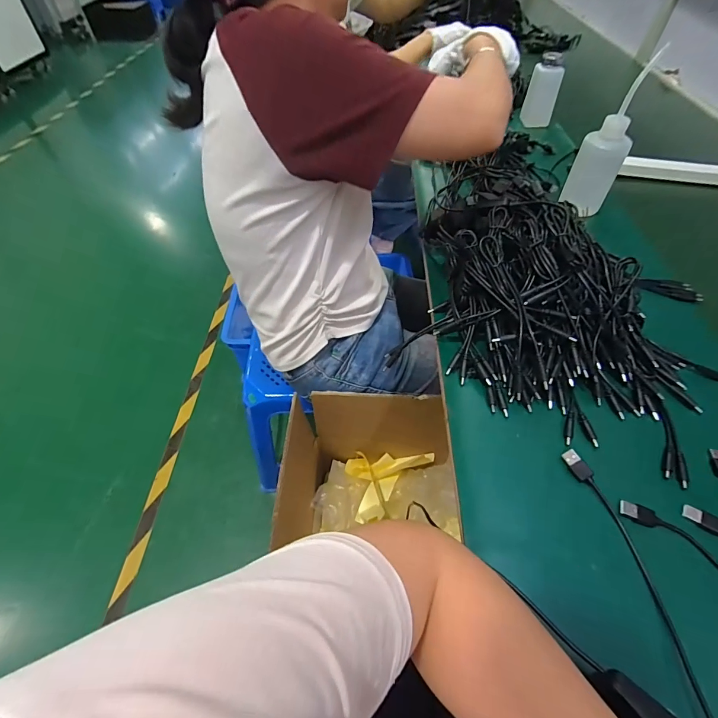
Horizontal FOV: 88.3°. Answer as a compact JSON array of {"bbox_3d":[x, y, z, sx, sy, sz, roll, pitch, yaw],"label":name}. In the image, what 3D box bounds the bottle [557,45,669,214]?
[{"bbox_3d":[0.373,-0.320,0.550,0.050,0.193,0.053,-8,54,-8],"label":"bottle"}]

